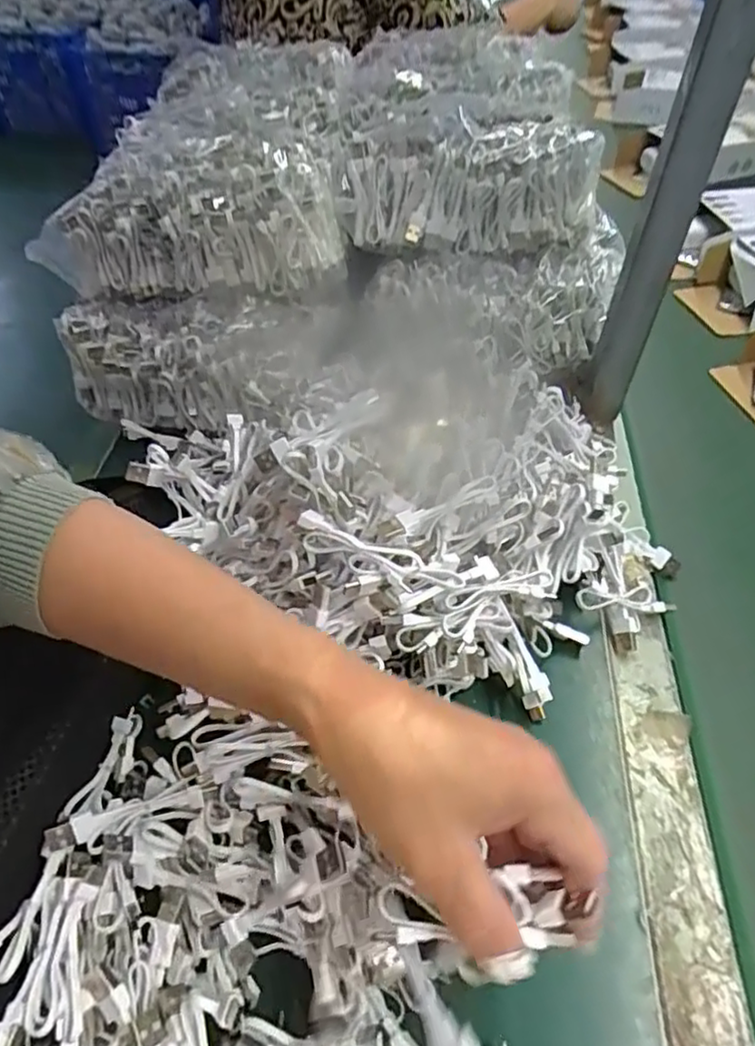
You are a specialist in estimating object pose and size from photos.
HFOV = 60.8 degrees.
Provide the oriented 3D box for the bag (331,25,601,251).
[{"bbox_3d":[0.068,-0.378,0.641,0.221,0.108,0.328,-1,51,-1],"label":"bag"}]

